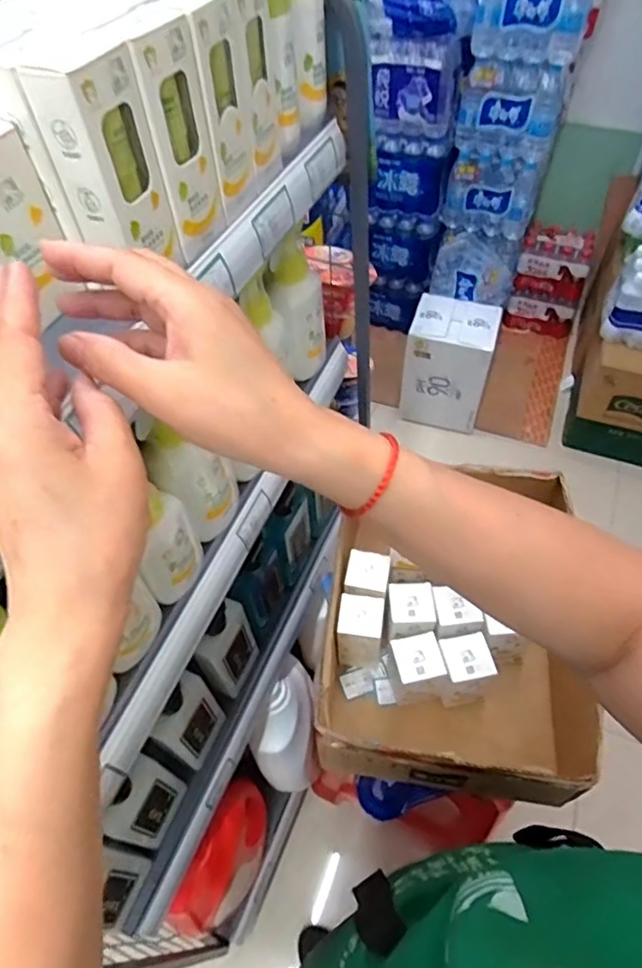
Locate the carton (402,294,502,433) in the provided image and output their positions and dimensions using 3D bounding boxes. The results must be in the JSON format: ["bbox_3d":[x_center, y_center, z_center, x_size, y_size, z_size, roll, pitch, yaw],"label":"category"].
[{"bbox_3d":[0.398,-0.378,1.781,0.246,0.334,0.226,13,56,11],"label":"carton"}]

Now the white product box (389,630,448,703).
[{"bbox_3d":[0.113,0.222,0.674,0.049,0.096,0.055,-11,54,-6],"label":"white product box"}]

